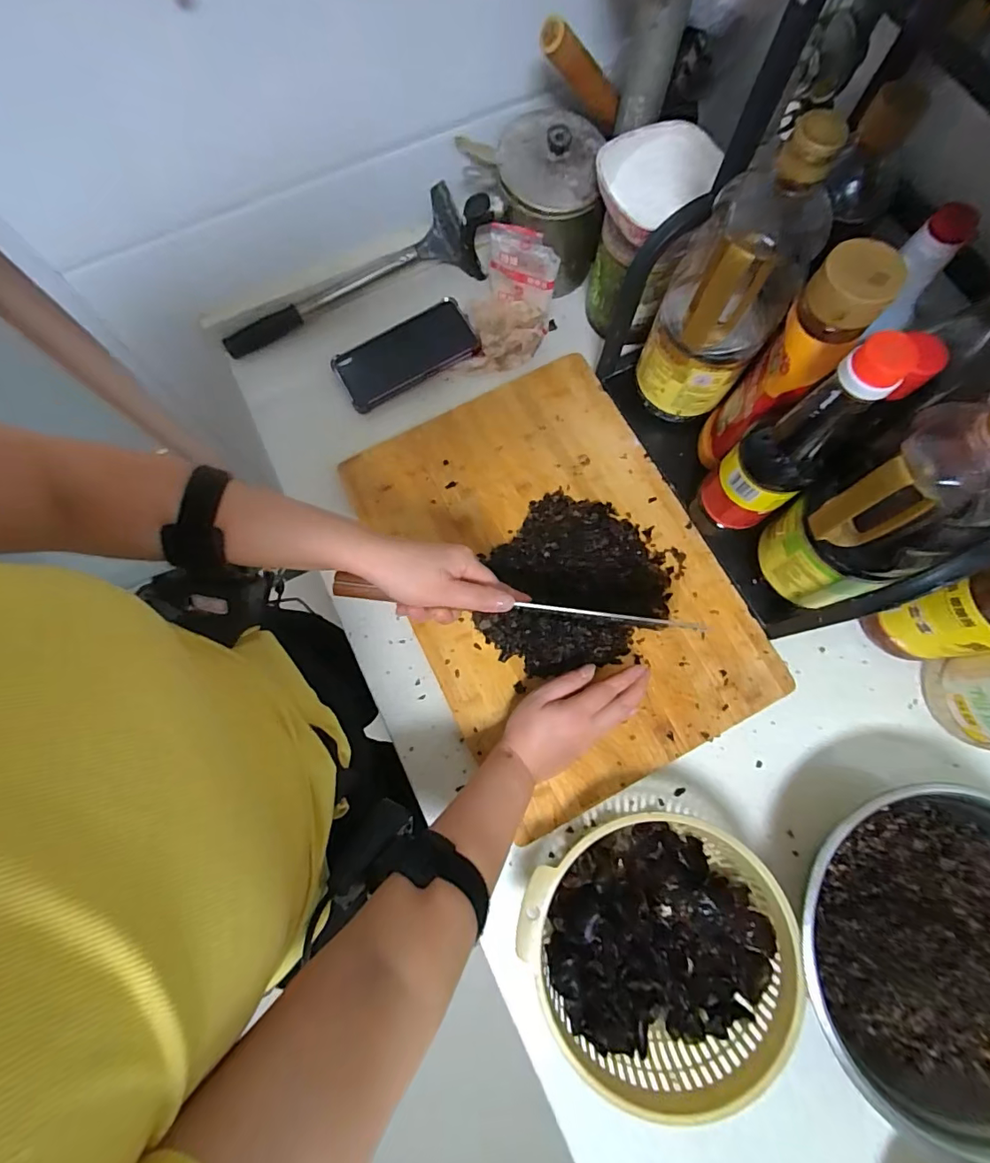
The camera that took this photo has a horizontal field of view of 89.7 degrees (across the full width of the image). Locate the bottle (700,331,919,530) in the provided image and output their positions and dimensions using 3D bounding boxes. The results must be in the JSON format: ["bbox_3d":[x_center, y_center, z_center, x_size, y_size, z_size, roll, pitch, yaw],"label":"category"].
[{"bbox_3d":[0.230,-0.100,0.405,0.055,0.248,0.060,-39,79,-9],"label":"bottle"}]

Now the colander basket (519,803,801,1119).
[{"bbox_3d":[0.133,0.294,0.413,0.193,0.080,0.194,0,76,0],"label":"colander basket"}]

